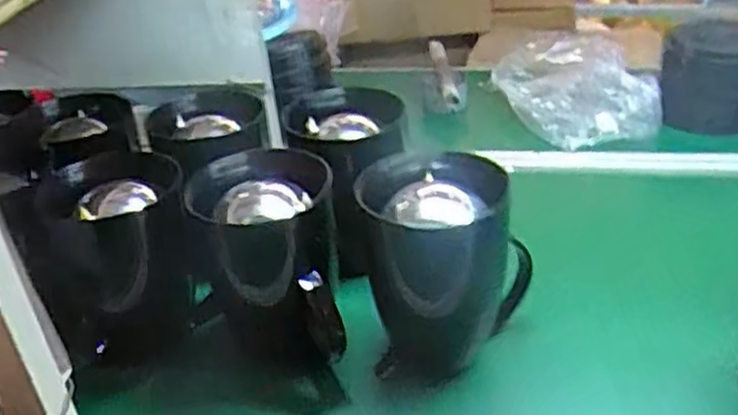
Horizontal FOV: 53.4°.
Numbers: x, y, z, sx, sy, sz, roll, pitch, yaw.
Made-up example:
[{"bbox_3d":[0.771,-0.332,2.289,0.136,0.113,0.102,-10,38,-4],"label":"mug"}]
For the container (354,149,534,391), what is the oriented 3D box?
[{"bbox_3d":[0.072,0.047,0.685,0.146,0.171,0.128,2,31,13],"label":"container"}]

